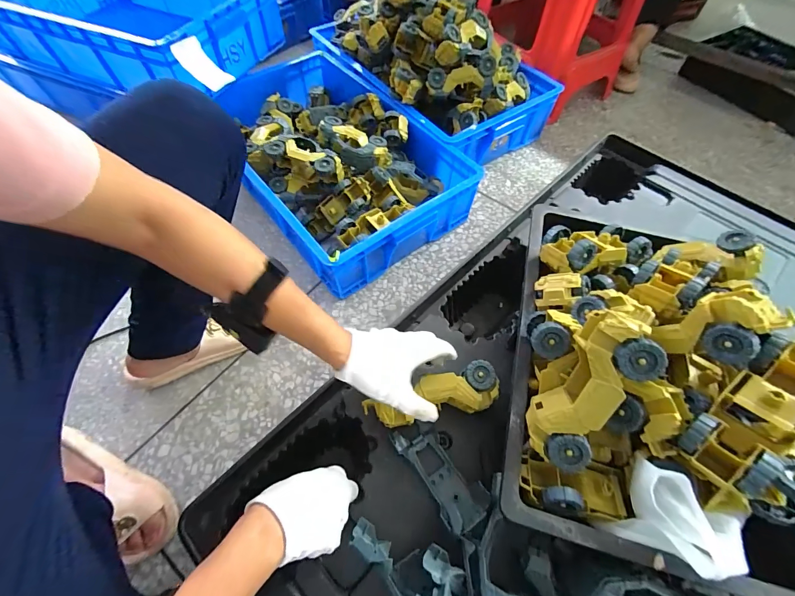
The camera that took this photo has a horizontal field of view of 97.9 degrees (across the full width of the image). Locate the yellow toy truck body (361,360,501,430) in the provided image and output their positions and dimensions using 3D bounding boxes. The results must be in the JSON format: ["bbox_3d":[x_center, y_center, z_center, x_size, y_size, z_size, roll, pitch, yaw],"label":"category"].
[{"bbox_3d":[0.045,0.132,0.444,0.171,0.054,0.053,-15,59,-3],"label":"yellow toy truck body"}]

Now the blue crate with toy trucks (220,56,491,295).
[{"bbox_3d":[-0.162,-0.351,0.830,0.369,0.167,0.670,-33,62,-19],"label":"blue crate with toy trucks"}]

